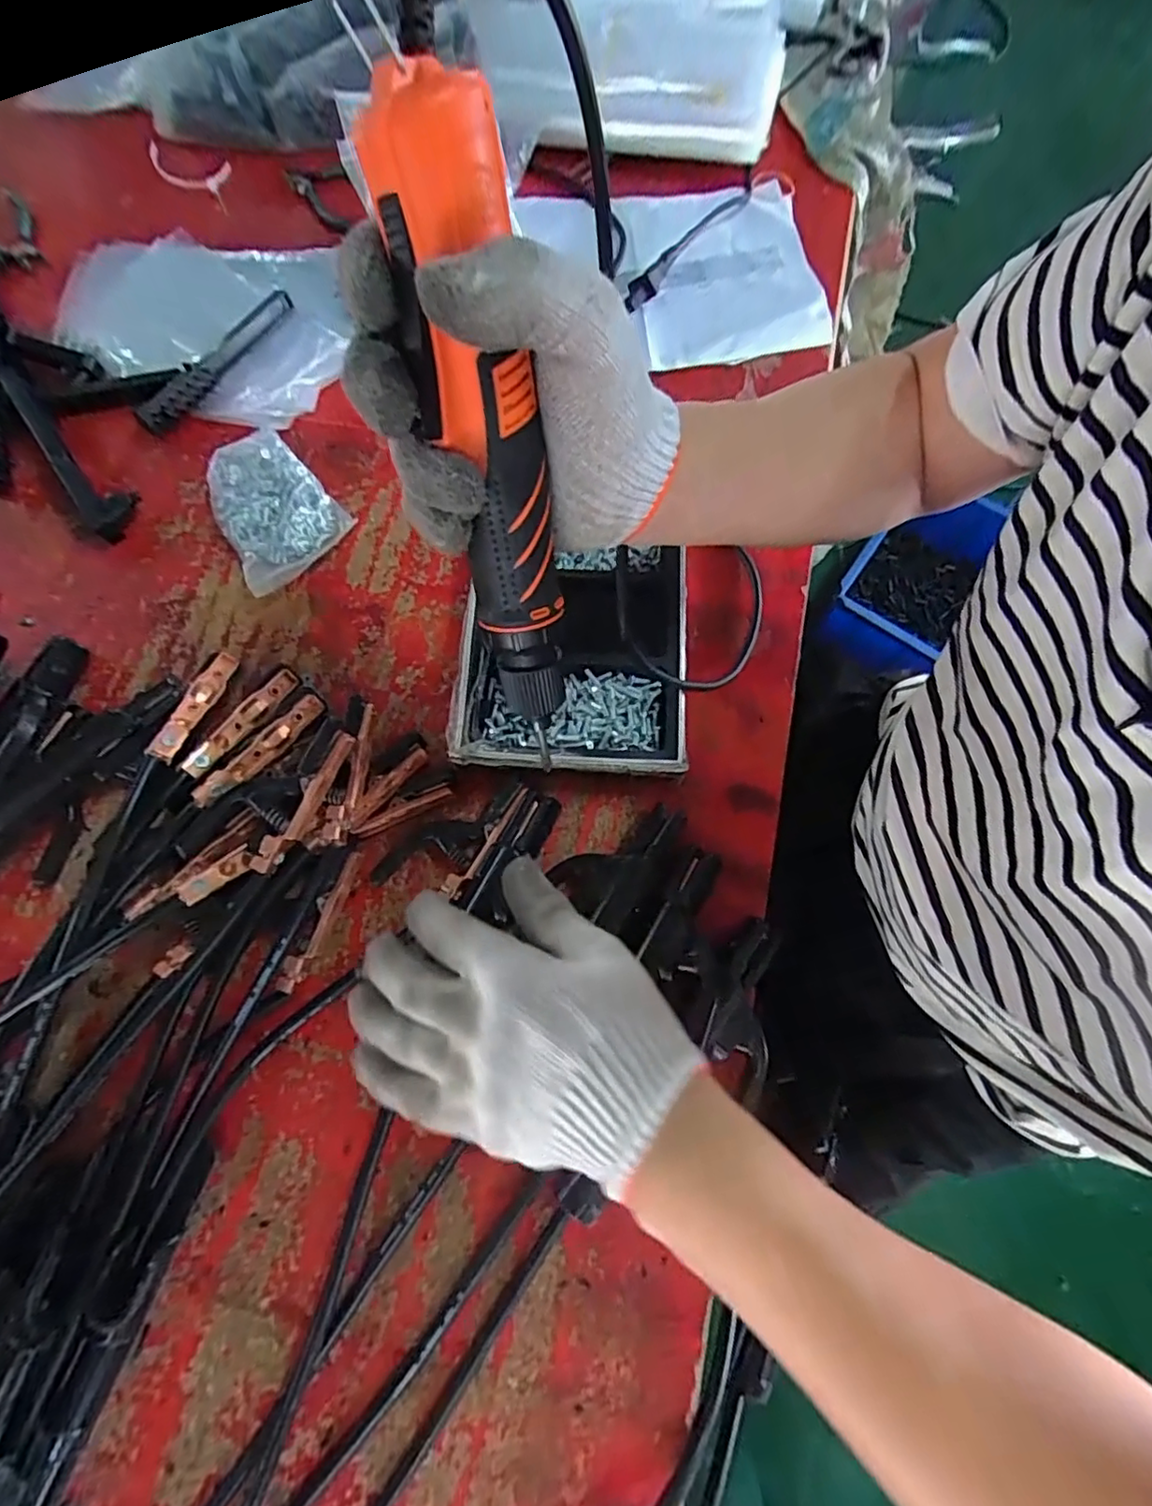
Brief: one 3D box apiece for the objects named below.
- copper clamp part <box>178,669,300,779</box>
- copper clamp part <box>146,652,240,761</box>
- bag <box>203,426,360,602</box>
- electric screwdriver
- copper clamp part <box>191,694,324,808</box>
[{"bbox_3d":[-0.227,-0.022,0.424,0.015,0.013,0.094,28,58,8],"label":"copper clamp part"},{"bbox_3d":[-0.262,-0.034,0.428,0.014,0.014,0.097,7,49,2],"label":"copper clamp part"},{"bbox_3d":[-0.247,-0.194,0.497,0.098,0.032,0.119,-42,77,-12],"label":"bag"},{"bbox_3d":[-0.031,-0.102,0.250,0.040,0.231,0.051,-14,40,-5],"label":"electric screwdriver"},{"bbox_3d":[-0.204,-0.002,0.403,0.014,0.011,0.096,36,63,10],"label":"copper clamp part"}]

